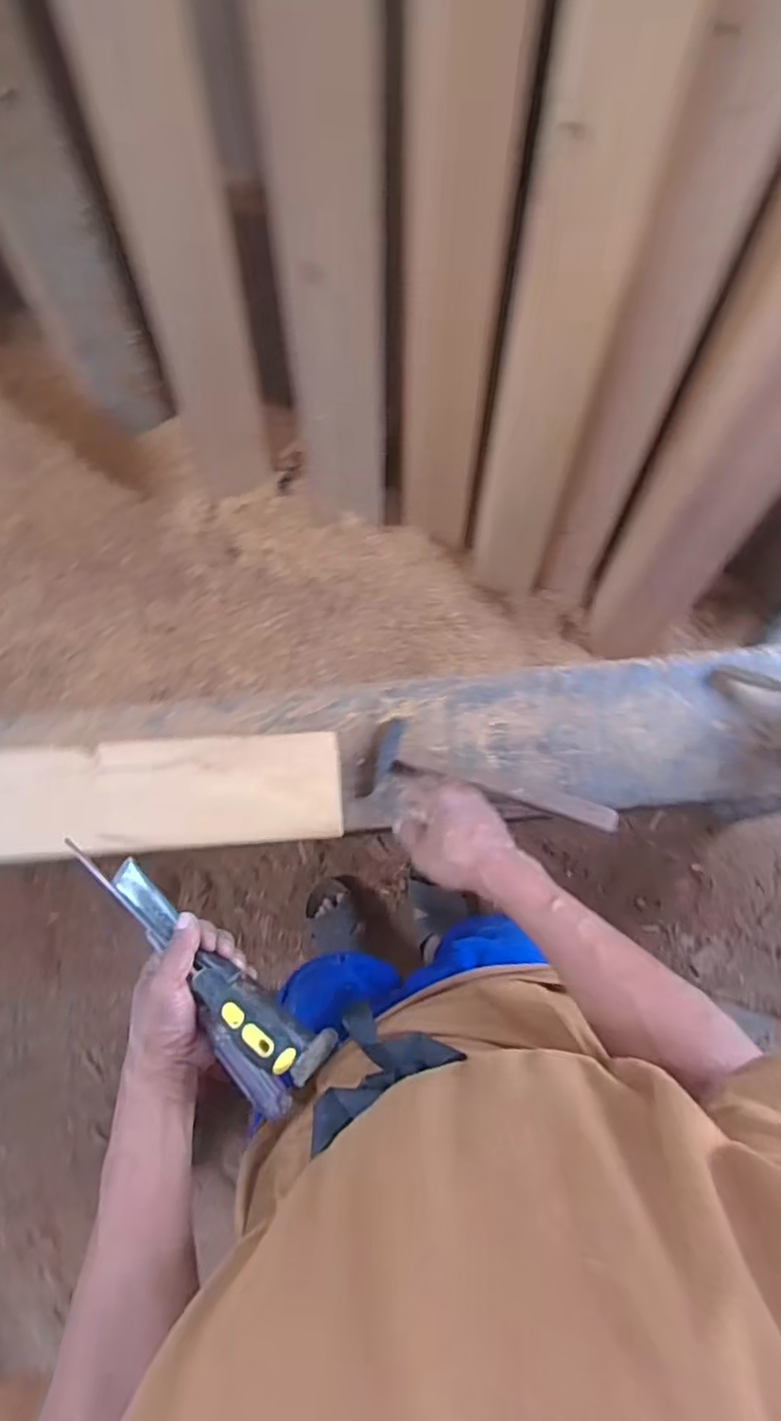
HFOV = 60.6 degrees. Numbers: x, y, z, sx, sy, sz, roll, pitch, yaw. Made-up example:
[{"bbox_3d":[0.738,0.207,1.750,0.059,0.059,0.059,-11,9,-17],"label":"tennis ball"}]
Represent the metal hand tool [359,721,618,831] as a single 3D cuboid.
[{"bbox_3d":[0.114,0.077,0.777,0.296,0.040,0.091,10,81,7],"label":"metal hand tool"}]

